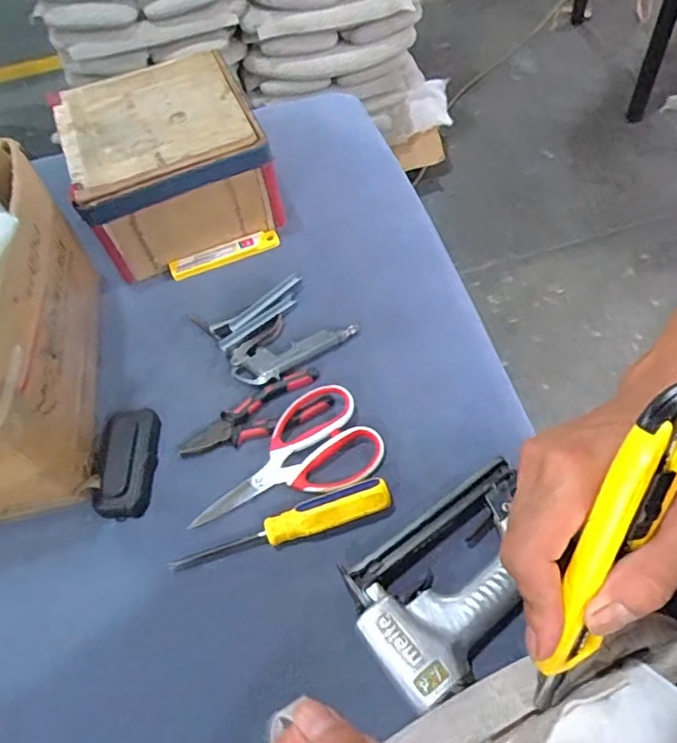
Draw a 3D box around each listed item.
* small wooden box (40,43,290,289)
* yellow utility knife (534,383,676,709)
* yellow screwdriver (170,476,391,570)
[{"bbox_3d":[-0.199,-0.246,0.713,0.210,0.121,0.226,-20,59,-7],"label":"small wooden box"},{"bbox_3d":[0.114,0.071,0.246,0.025,0.020,0.145,24,104,16],"label":"yellow utility knife"},{"bbox_3d":[-0.051,0.133,0.519,0.193,0.031,0.034,-17,57,-3],"label":"yellow screwdriver"}]

